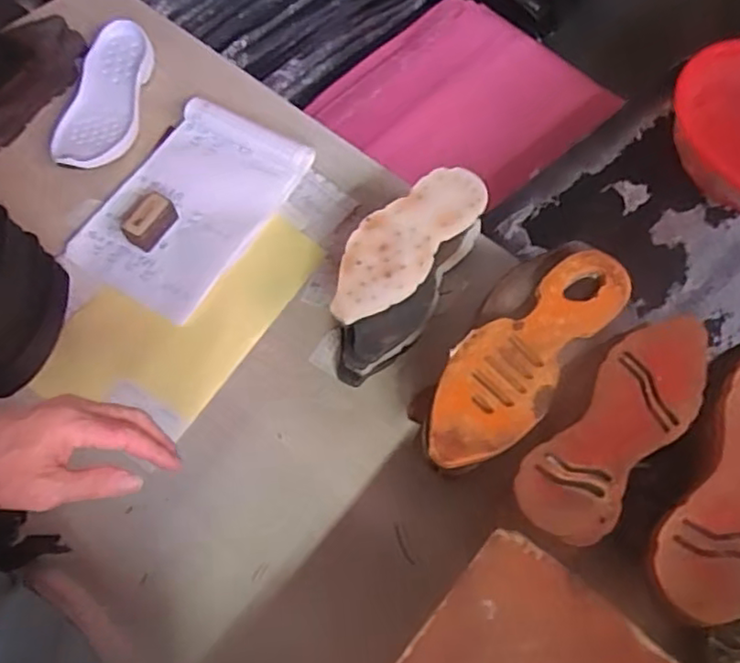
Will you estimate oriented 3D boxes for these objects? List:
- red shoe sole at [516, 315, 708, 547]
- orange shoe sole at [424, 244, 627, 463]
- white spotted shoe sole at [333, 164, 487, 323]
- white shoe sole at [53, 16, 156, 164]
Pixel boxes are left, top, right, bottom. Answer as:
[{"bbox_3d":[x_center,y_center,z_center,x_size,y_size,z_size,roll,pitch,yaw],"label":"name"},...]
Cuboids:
[{"bbox_3d":[0.246,0.089,0.622,0.093,0.029,0.266,39,68,14],"label":"red shoe sole"},{"bbox_3d":[0.161,0.017,0.648,0.096,0.014,0.297,39,68,14],"label":"orange shoe sole"},{"bbox_3d":[0.039,-0.103,0.723,0.090,0.021,0.233,36,68,13],"label":"white spotted shoe sole"},{"bbox_3d":[-0.378,-0.341,0.914,0.101,0.024,0.263,2,65,-3],"label":"white shoe sole"}]

